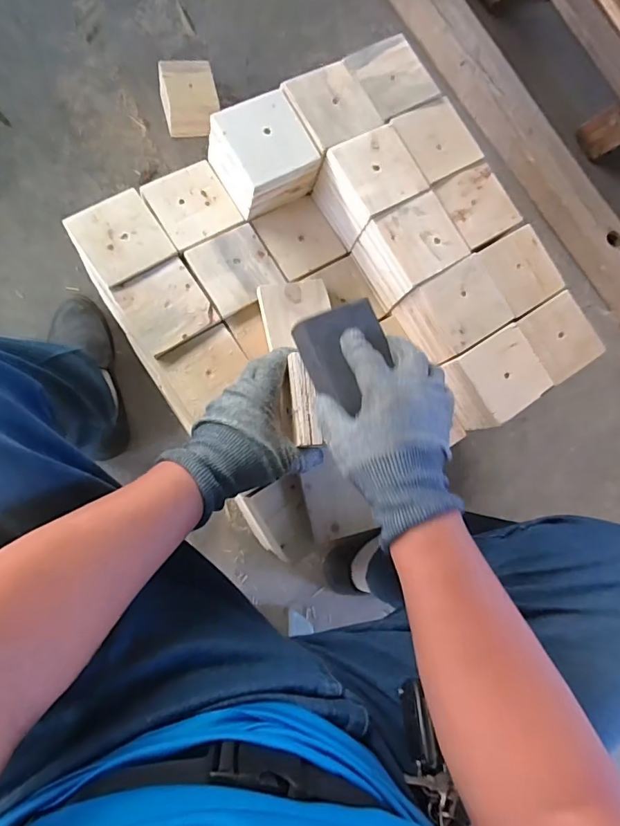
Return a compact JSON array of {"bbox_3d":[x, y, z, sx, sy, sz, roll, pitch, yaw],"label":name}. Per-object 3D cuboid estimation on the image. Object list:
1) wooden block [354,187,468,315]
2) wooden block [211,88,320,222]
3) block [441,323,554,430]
[{"bbox_3d":[0.118,-0.196,0.564,0.098,0.075,0.090,-32,90,-15],"label":"wooden block"},{"bbox_3d":[-0.055,-0.299,0.540,0.100,0.065,0.097,-30,90,-15],"label":"wooden block"},{"bbox_3d":[0.218,-0.041,0.556,0.094,0.063,0.089,-33,90,-14],"label":"block"}]

